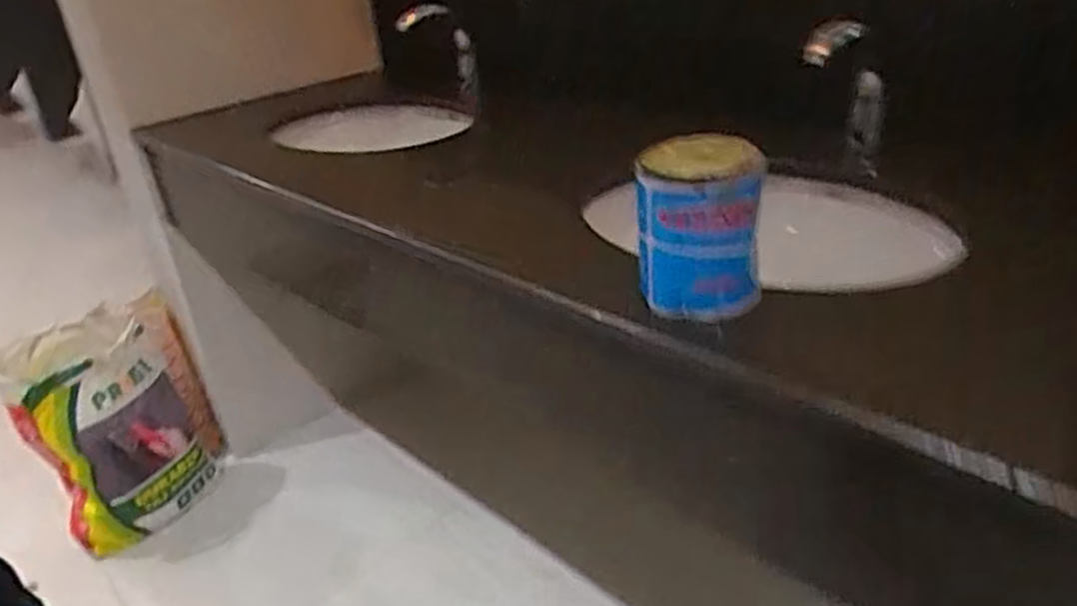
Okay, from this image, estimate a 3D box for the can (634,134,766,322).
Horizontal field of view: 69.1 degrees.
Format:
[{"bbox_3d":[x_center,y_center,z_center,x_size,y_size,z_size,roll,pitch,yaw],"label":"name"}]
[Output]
[{"bbox_3d":[0.140,-0.062,0.678,0.100,0.142,0.086,3,28,16],"label":"can"}]

